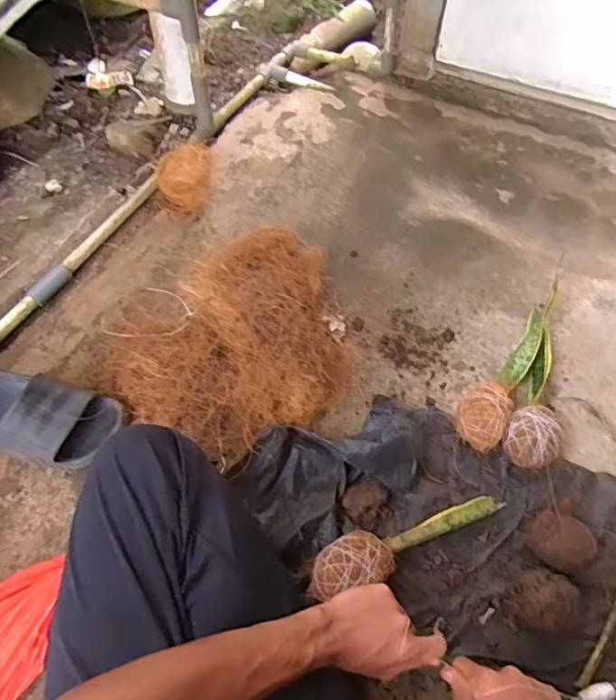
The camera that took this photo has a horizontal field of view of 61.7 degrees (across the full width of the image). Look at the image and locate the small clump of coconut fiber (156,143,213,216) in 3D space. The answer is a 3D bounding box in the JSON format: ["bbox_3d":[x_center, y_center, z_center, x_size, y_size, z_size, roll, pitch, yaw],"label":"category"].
[{"bbox_3d":[-0.209,-0.293,0.893,0.098,0.102,0.078,-14,59,-10],"label":"small clump of coconut fiber"}]

